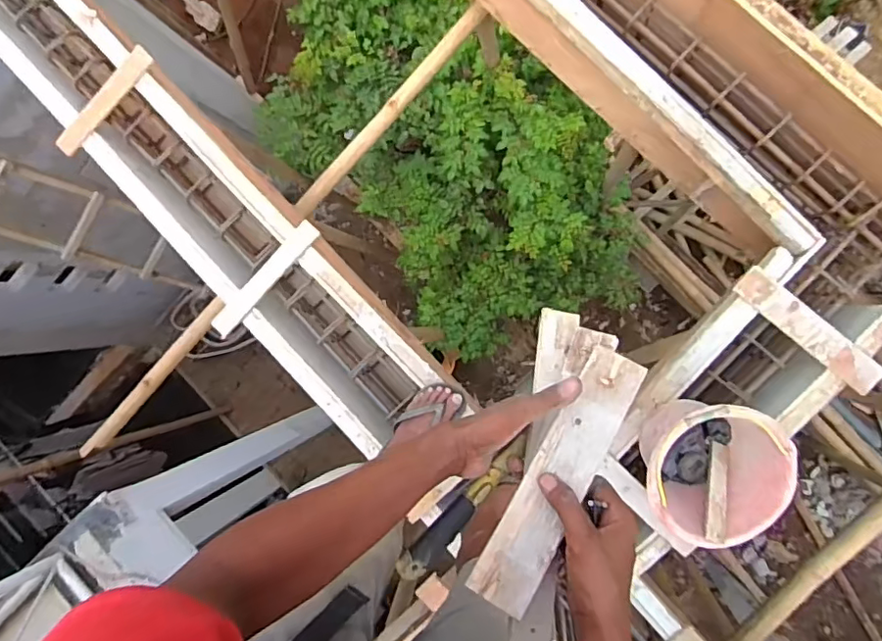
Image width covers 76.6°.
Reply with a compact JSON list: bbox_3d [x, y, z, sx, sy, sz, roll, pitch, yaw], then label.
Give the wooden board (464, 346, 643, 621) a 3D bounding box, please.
[{"bbox_3d":[0.114,0.150,0.531,0.056,0.015,0.258,30,84,8],"label":"wooden board"}]

